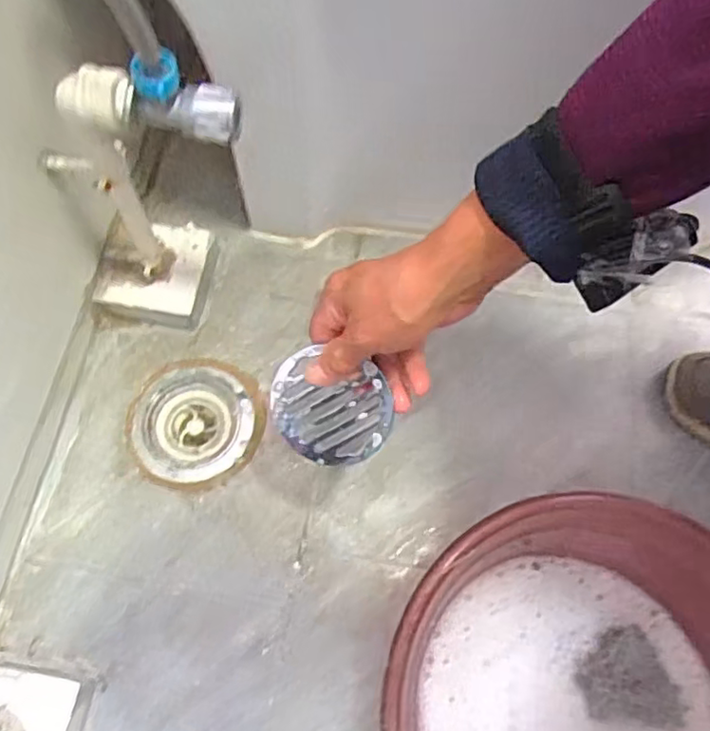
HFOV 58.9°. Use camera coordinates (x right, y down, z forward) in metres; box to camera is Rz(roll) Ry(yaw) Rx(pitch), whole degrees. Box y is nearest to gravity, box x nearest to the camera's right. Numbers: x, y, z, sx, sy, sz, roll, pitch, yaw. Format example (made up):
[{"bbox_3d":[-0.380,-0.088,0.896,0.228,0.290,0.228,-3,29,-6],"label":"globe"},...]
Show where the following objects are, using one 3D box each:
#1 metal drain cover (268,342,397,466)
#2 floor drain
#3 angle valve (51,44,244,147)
[{"bbox_3d":[-0.018,0.034,0.471,0.090,0.006,0.085,15,107,8],"label":"metal drain cover"},{"bbox_3d":[-0.160,0.059,0.629,0.115,0.023,0.115,3,66,0],"label":"floor drain"},{"bbox_3d":[-0.141,-0.181,0.417,0.125,0.047,0.035,15,67,4],"label":"angle valve"}]

